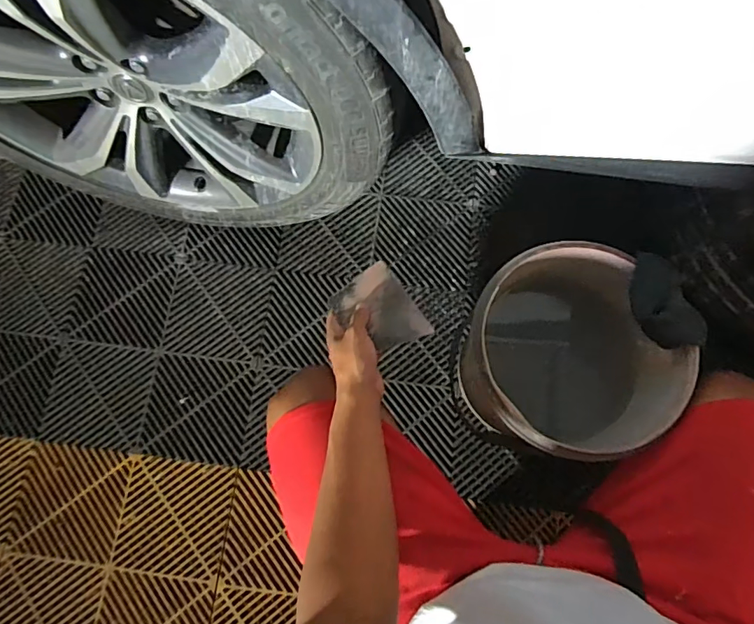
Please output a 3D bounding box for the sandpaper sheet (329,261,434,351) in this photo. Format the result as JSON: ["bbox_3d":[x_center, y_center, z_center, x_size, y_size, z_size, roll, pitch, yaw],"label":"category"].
[{"bbox_3d":[0.000,-0.002,0.658,0.095,0.012,0.141,-30,58,-6],"label":"sandpaper sheet"}]

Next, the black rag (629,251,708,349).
[{"bbox_3d":[0.397,-0.017,0.670,0.072,0.032,0.137,-17,77,-5],"label":"black rag"}]

